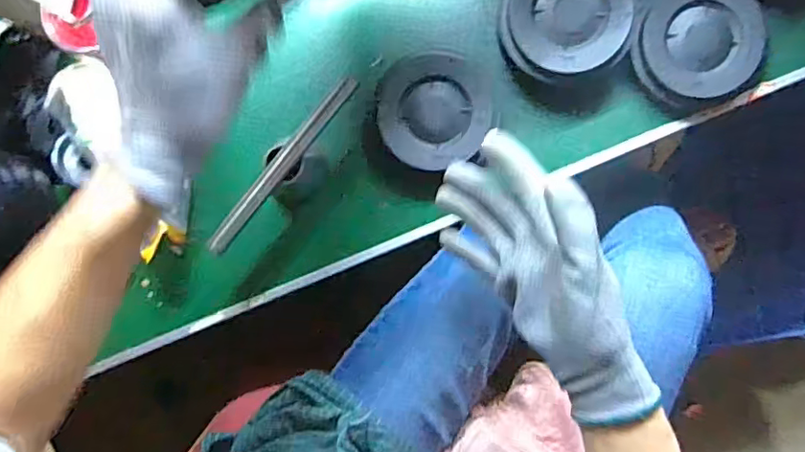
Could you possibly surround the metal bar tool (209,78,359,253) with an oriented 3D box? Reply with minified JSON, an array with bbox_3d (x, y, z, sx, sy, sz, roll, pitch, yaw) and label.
[{"bbox_3d":[-0.110,-0.056,0.526,0.018,0.007,0.197,39,90,-30],"label":"metal bar tool"}]

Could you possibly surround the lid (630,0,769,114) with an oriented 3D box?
[{"bbox_3d":[0.273,-0.168,0.536,0.109,0.025,0.118,0,92,4],"label":"lid"}]

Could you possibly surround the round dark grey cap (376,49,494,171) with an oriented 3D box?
[{"bbox_3d":[0.030,-0.115,0.557,0.106,0.028,0.115,0,92,4],"label":"round dark grey cap"}]

